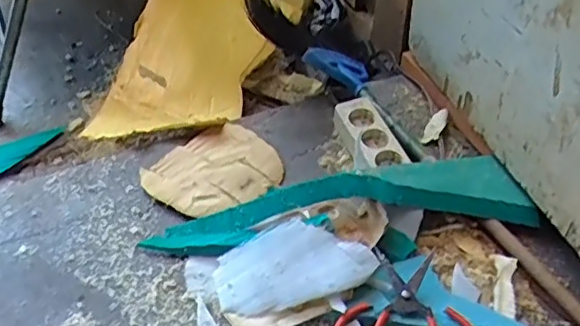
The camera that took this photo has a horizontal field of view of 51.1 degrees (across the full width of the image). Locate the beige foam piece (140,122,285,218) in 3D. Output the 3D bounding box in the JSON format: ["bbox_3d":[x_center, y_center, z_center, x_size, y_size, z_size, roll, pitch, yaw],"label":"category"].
[{"bbox_3d":[-0.105,0.013,0.853,0.171,0.016,0.148,-35,56,-25],"label":"beige foam piece"}]

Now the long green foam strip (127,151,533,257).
[{"bbox_3d":[0.057,0.046,0.776,0.500,0.070,0.110,-4,49,-1],"label":"long green foam strip"}]

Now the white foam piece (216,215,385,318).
[{"bbox_3d":[0.002,0.118,0.719,0.185,0.014,0.096,-17,66,6],"label":"white foam piece"}]

